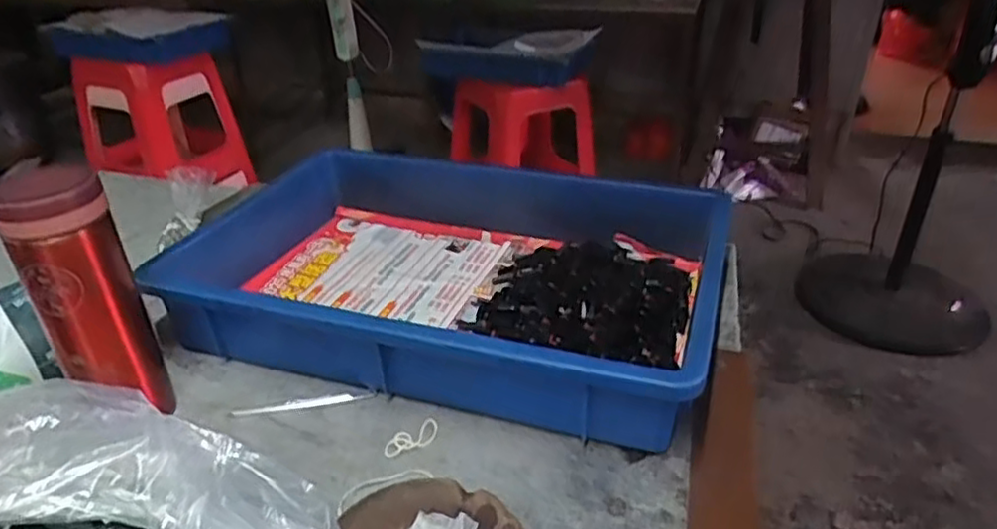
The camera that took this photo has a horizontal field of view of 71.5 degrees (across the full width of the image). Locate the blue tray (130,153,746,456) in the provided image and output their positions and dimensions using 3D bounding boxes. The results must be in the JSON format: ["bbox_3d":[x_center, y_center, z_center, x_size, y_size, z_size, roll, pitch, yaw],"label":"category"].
[{"bbox_3d":[-0.047,0.002,0.602,0.443,0.082,0.300,11,32,18],"label":"blue tray"}]

